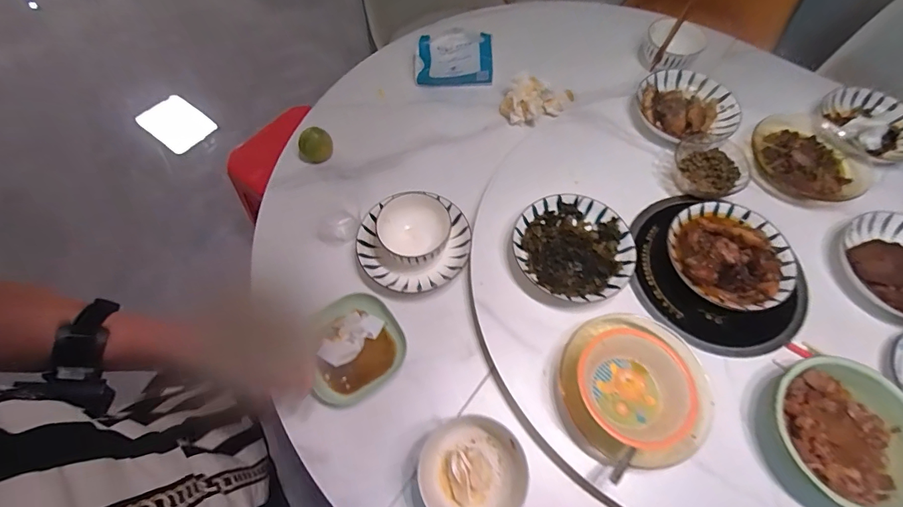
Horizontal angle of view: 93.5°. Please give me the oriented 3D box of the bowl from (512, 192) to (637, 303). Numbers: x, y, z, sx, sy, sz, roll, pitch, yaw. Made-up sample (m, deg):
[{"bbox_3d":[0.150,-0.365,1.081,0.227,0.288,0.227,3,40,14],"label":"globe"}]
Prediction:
[{"bbox_3d":[0.185,-0.005,0.650,0.168,0.041,0.173,0,63,0],"label":"bowl"}]

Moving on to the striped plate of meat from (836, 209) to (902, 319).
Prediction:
[{"bbox_3d":[0.686,0.016,0.634,0.173,0.037,0.175,-21,65,-11],"label":"striped plate of meat"}]

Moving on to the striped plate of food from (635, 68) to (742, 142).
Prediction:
[{"bbox_3d":[0.435,-0.272,0.775,0.179,0.034,0.173,0,63,0],"label":"striped plate of food"}]

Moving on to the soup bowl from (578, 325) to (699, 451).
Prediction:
[{"bbox_3d":[0.221,0.162,0.520,0.126,0.049,0.136,0,63,0],"label":"soup bowl"}]

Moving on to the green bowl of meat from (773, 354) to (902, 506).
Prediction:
[{"bbox_3d":[0.484,0.220,0.524,0.165,0.057,0.170,0,63,0],"label":"green bowl of meat"}]

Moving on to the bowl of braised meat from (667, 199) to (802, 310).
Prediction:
[{"bbox_3d":[0.418,0.001,0.637,0.176,0.049,0.173,41,69,18],"label":"bowl of braised meat"}]

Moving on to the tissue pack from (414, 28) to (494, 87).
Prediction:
[{"bbox_3d":[0.002,-0.390,0.855,0.158,0.058,0.100,-1,64,-2],"label":"tissue pack"}]

